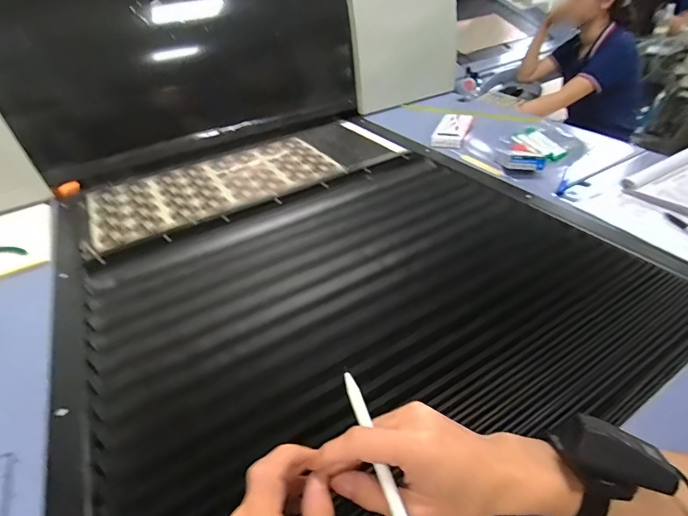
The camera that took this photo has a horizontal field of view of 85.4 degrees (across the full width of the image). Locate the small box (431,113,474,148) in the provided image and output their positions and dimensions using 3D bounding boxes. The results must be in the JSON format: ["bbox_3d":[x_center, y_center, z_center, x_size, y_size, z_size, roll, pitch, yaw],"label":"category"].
[{"bbox_3d":[0.267,-0.315,0.919,0.073,0.030,0.169,15,43,20],"label":"small box"}]

